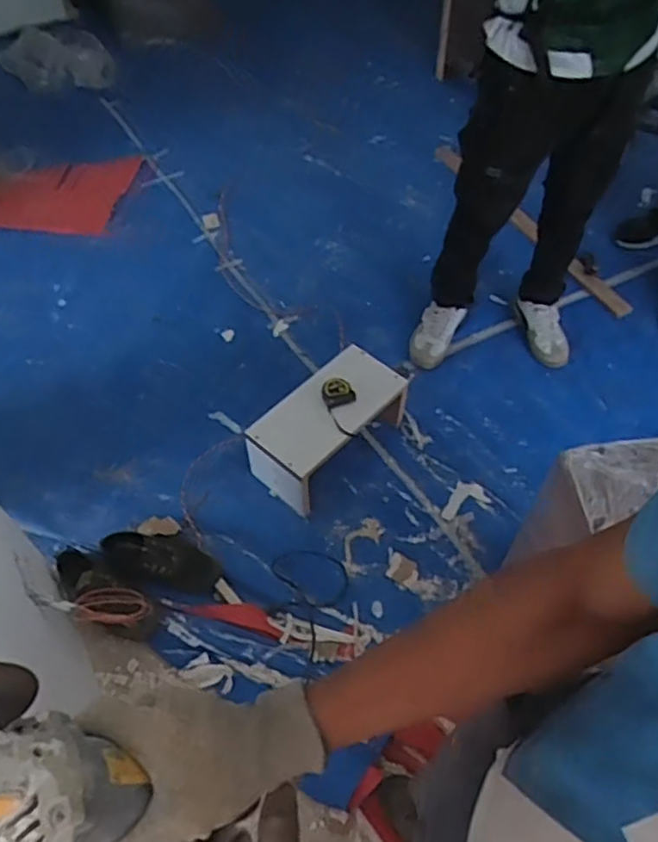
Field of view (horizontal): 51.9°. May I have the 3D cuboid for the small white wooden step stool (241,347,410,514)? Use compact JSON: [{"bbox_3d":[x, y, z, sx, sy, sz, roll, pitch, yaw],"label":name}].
[{"bbox_3d":[0.003,0.008,1.609,0.179,0.201,0.372,37,63,25],"label":"small white wooden step stool"}]

